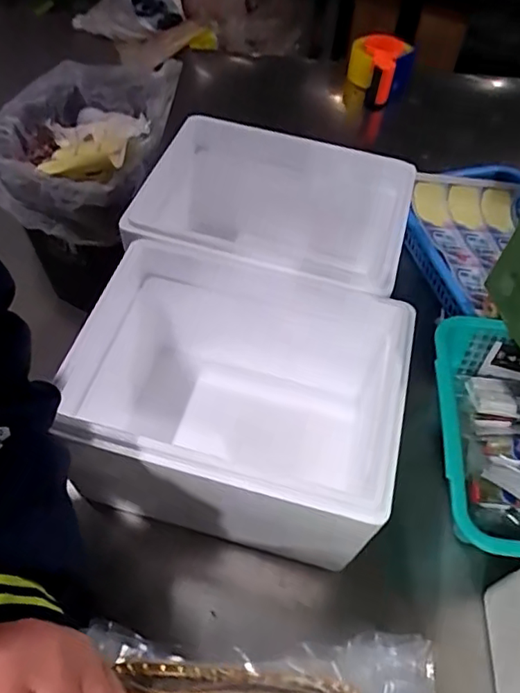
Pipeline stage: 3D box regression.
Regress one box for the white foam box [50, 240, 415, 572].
[{"bbox_3d":[-0.024,0.059,0.568,0.309,0.171,0.239,15,56,7],"label":"white foam box"}]

